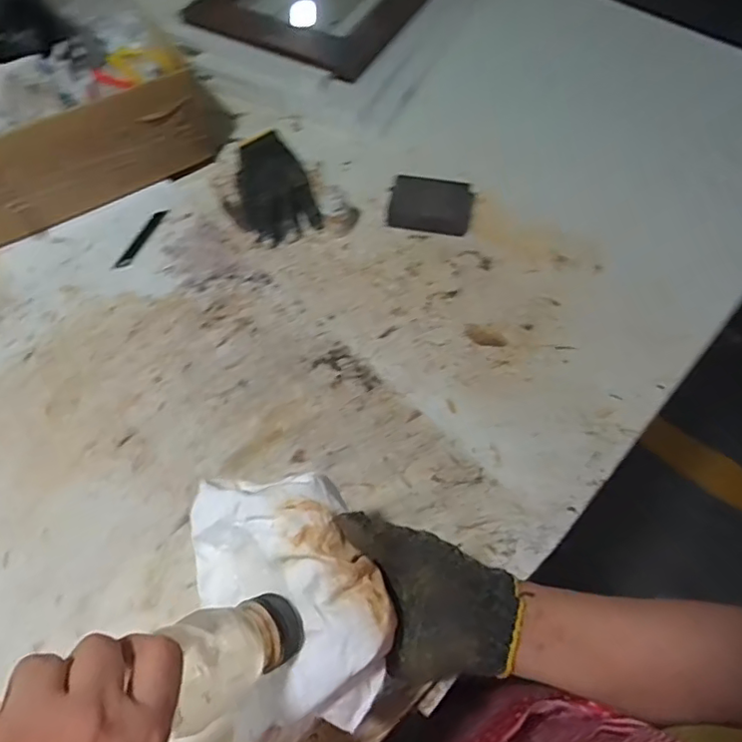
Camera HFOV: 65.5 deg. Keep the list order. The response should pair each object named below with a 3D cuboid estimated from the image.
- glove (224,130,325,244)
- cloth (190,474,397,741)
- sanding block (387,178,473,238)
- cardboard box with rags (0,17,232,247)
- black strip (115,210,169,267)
[{"bbox_3d":[-0.131,-0.235,0.734,0.109,0.032,0.176,-14,61,-8],"label":"glove"},{"bbox_3d":[-0.053,0.136,0.361,0.104,0.064,0.161,-21,62,-11],"label":"cloth"},{"bbox_3d":[0.076,-0.212,0.720,0.099,0.028,0.079,10,61,6],"label":"sanding block"},{"bbox_3d":[-0.368,-0.317,0.706,0.343,0.130,0.198,-31,65,-16],"label":"cardboard box with rags"},{"bbox_3d":[-0.277,-0.160,0.693,0.015,0.004,0.094,18,62,10],"label":"black strip"}]

